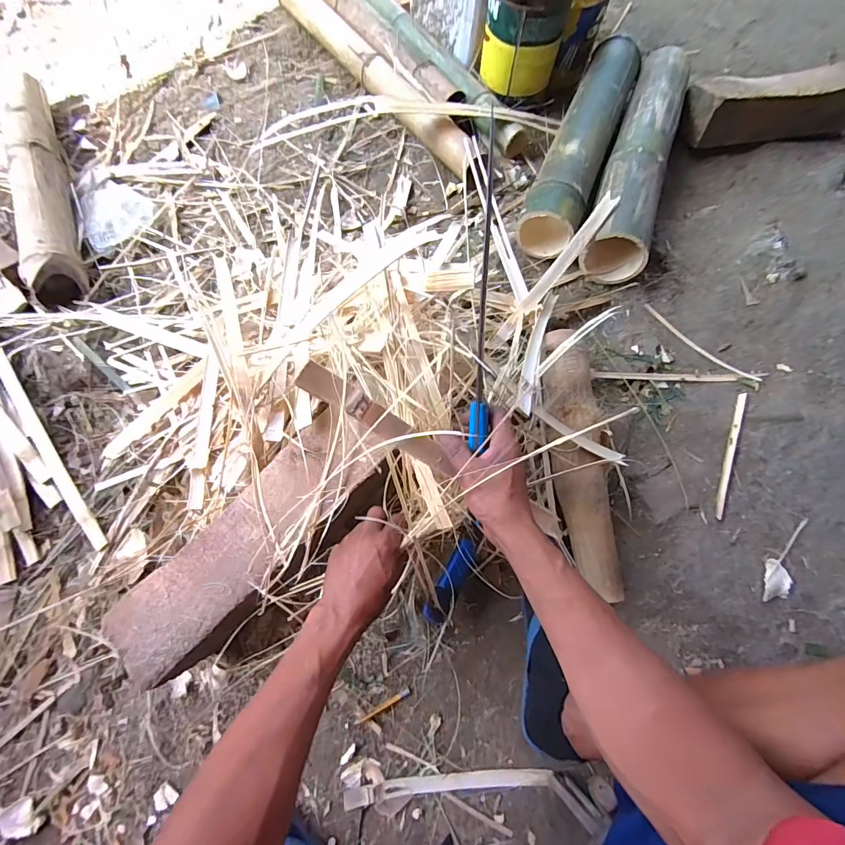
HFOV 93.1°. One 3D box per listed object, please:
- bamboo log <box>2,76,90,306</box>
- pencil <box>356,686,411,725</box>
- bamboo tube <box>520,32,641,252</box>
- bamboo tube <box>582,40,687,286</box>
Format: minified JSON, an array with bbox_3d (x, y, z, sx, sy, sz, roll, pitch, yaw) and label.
[{"bbox_3d":[-0.755,-0.498,0.789,0.086,0.077,0.666,-23,75,-11],"label":"bamboo log"},{"bbox_3d":[-0.055,0.411,0.578,0.088,0.004,0.010,-26,76,-12],"label":"pencil"},{"bbox_3d":[0.344,-0.604,0.834,0.119,0.097,0.615,23,72,3],"label":"bamboo tube"},{"bbox_3d":[0.453,-0.568,0.825,0.112,0.107,0.622,21,72,3],"label":"bamboo tube"}]

